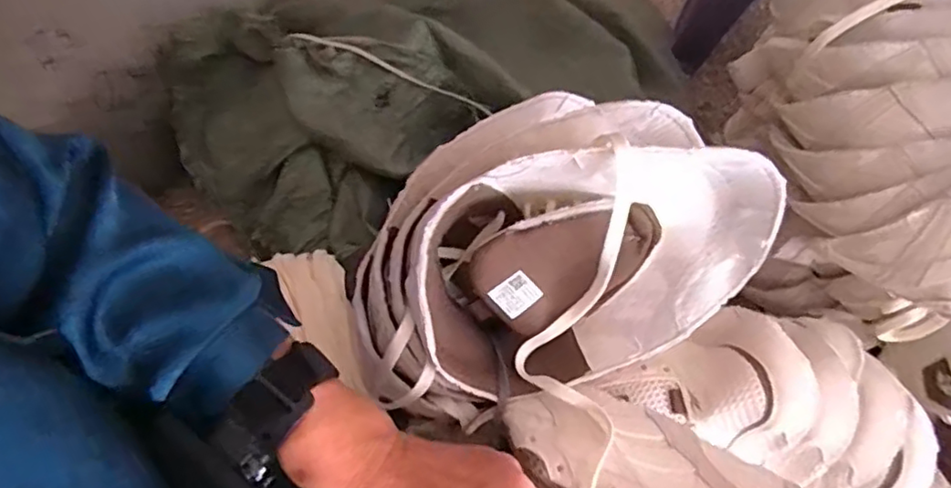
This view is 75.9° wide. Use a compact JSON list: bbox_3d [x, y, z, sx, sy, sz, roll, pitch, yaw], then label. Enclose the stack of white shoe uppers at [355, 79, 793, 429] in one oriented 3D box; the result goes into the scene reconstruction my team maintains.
[{"bbox_3d":[0.032,0.001,0.355,0.226,0.125,0.169,-27,71,-10],"label":"stack of white shoe uppers"}]

